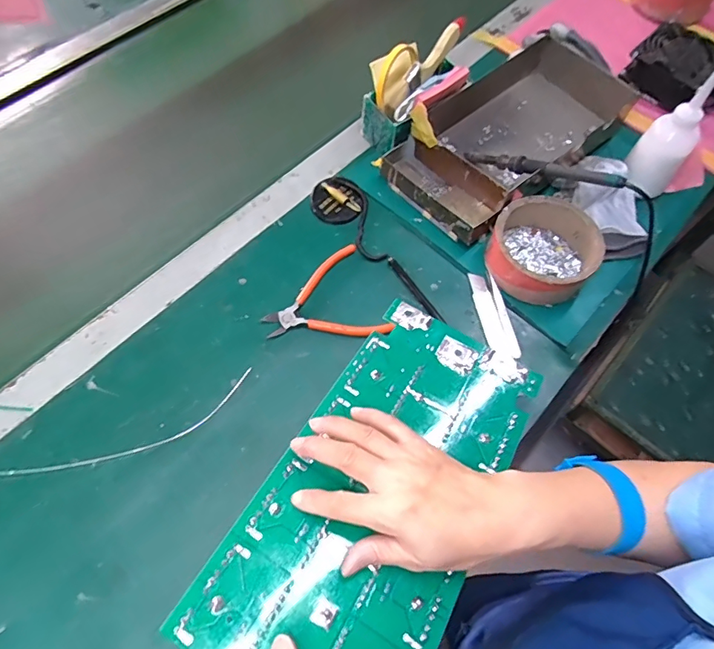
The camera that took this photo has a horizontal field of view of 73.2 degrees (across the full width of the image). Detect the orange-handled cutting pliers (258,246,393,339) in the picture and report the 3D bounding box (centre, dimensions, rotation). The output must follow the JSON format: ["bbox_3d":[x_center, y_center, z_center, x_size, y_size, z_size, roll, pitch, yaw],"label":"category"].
[{"bbox_3d":[-0.044,-0.025,0.563,0.133,0.019,0.127,-17,66,-10],"label":"orange-handled cutting pliers"}]

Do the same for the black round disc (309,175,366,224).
[{"bbox_3d":[-0.024,-0.162,0.628,0.067,0.015,0.066,1,64,-1],"label":"black round disc"}]

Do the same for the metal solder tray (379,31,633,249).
[{"bbox_3d":[0.206,-0.258,0.648,0.169,0.061,0.327,42,70,17],"label":"metal solder tray"}]

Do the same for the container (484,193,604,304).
[{"bbox_3d":[0.221,-0.090,0.575,0.115,0.054,0.116,1,64,-1],"label":"container"}]

